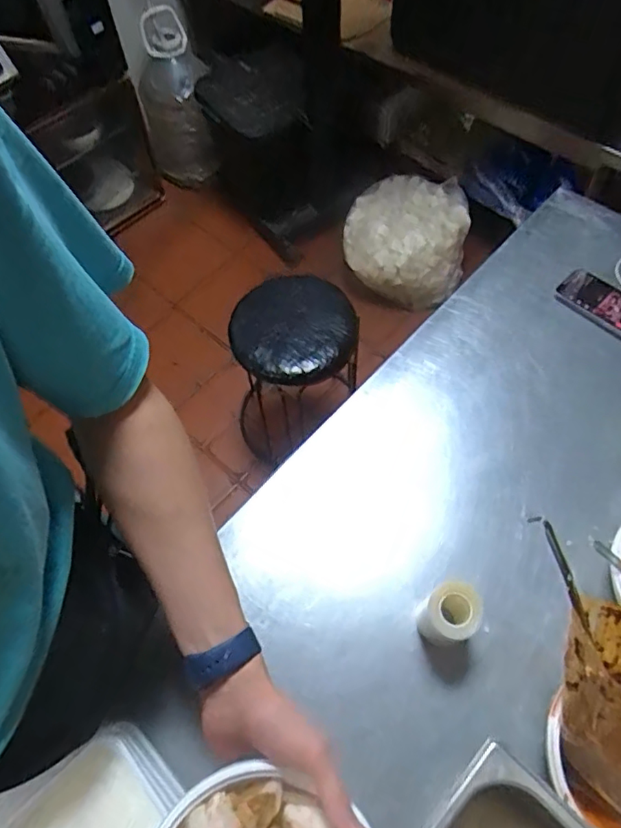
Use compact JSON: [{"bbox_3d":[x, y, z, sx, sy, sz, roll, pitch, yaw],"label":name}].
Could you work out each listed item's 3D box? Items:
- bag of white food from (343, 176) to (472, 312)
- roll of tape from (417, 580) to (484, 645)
[{"bbox_3d":[0.297,-0.536,1.775,0.380,0.339,0.284,8,62,7],"label":"bag of white food"},{"bbox_3d":[0.140,0.204,0.558,0.049,0.090,0.050,-1,61,2],"label":"roll of tape"}]

